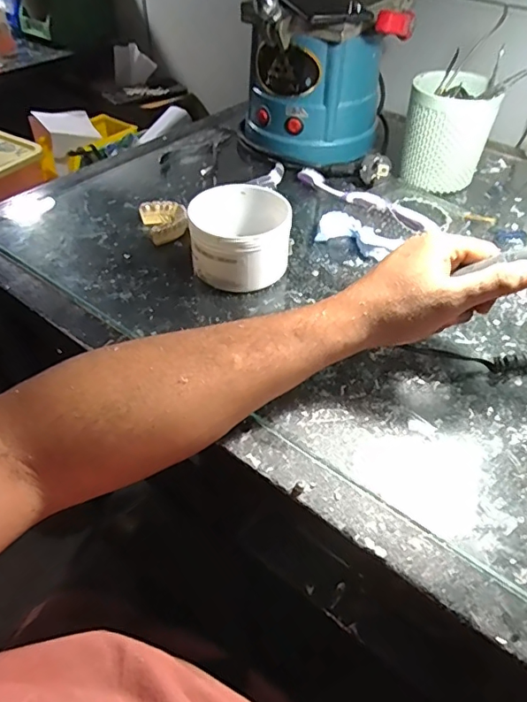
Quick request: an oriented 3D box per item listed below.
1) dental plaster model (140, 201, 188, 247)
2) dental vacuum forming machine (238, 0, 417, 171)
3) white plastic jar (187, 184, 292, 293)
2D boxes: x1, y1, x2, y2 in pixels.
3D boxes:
[{"bbox_3d":[-0.103,-0.139,0.543,0.045,0.019,0.060,-16,48,-16],"label":"dental plaster model"},{"bbox_3d":[0.075,-0.391,0.607,0.182,0.290,0.222,15,47,13],"label":"dental vacuum forming machine"},{"bbox_3d":[-0.022,-0.107,0.481,0.089,0.063,0.095,-2,45,-3],"label":"white plastic jar"}]

